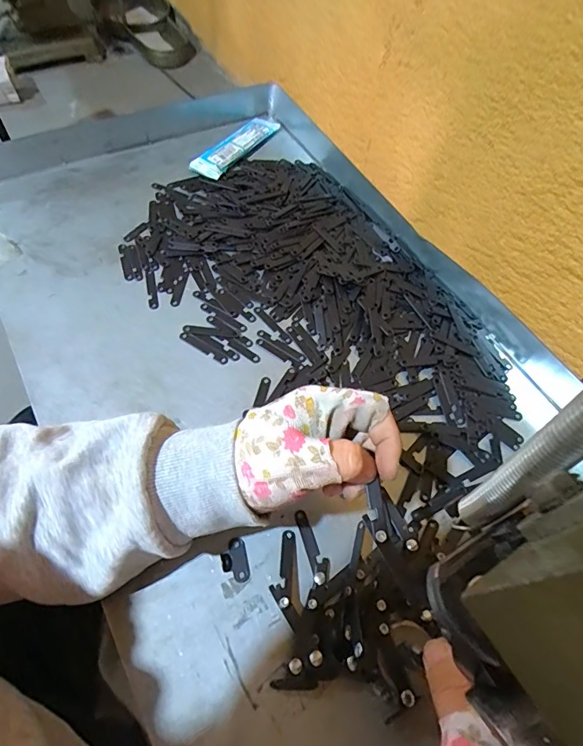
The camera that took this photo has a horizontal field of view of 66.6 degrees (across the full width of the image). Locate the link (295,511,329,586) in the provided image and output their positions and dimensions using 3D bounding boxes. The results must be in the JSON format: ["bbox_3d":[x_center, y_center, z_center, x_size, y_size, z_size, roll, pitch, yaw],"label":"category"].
[{"bbox_3d":[0.015,0.124,0.320,0.013,0.004,0.051,-15,61,-12],"label":"link"}]

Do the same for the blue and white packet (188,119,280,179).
[{"bbox_3d":[-0.070,-0.289,0.560,0.037,0.015,0.143,31,62,15],"label":"blue and white packet"}]

